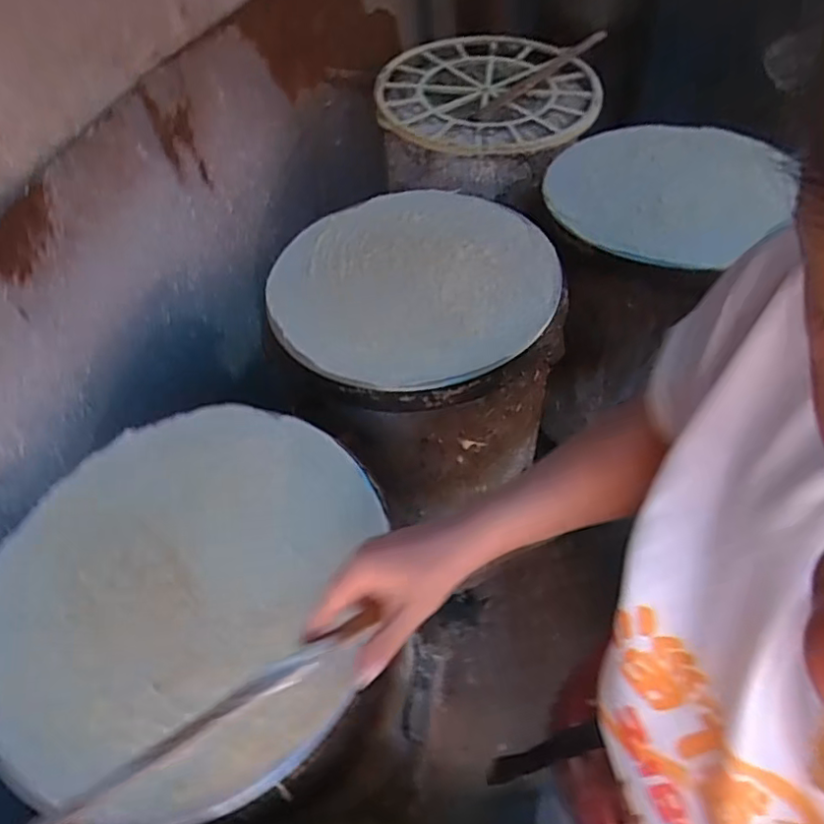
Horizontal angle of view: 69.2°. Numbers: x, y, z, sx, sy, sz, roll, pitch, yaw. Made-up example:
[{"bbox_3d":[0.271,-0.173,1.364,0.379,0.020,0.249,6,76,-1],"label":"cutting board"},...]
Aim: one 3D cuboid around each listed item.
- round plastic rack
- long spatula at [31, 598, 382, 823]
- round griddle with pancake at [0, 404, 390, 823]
[{"bbox_3d":[0.139,-0.596,1.109,0.398,0.042,0.380,-1,53,1],"label":"round plastic rack"},{"bbox_3d":[-0.166,0.223,0.389,0.330,0.021,0.022,-28,57,-21],"label":"long spatula"},{"bbox_3d":[-0.216,0.150,0.546,0.347,0.031,0.356,-1,53,1],"label":"round griddle with pancake"}]

